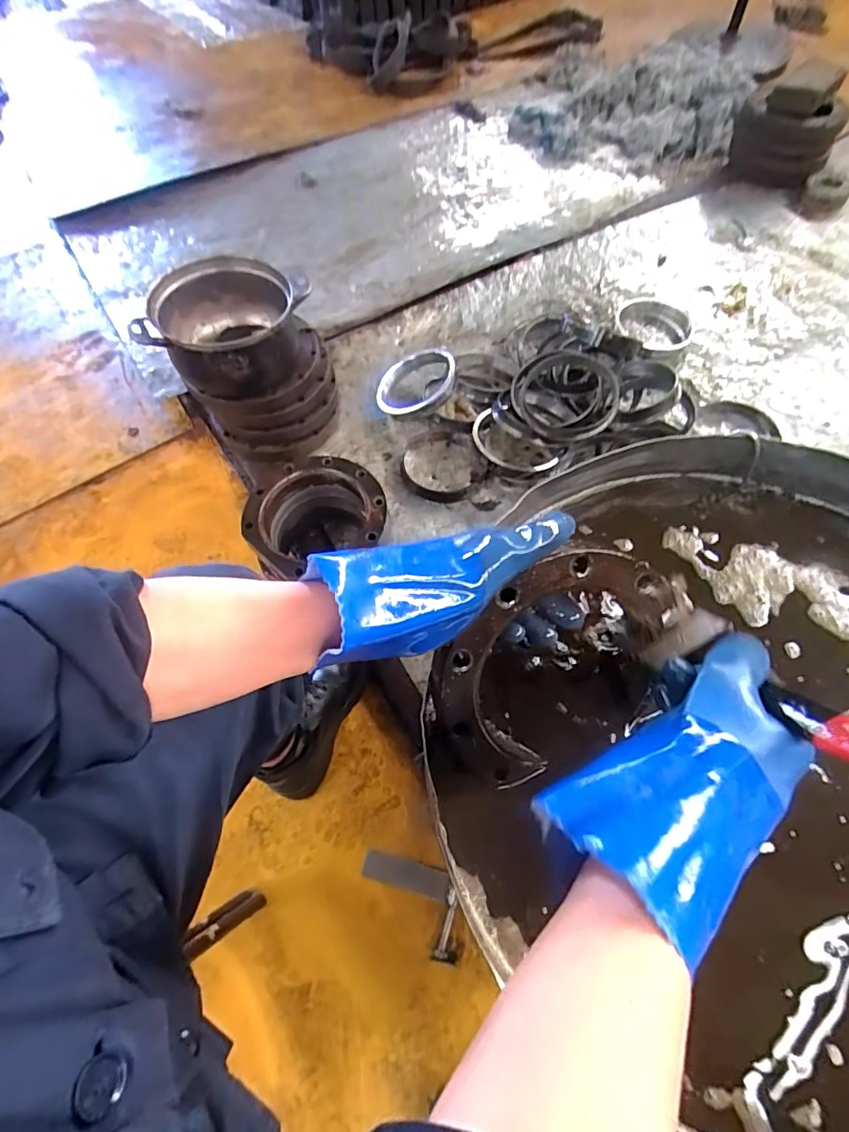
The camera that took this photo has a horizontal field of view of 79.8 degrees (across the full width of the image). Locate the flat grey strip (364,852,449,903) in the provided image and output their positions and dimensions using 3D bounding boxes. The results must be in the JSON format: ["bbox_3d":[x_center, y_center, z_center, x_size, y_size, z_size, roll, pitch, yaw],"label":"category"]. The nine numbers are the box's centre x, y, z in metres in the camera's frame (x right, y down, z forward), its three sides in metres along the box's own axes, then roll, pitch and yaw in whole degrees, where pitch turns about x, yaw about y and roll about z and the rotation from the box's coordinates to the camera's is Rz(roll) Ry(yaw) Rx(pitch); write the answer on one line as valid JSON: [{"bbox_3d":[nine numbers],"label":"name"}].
[{"bbox_3d":[-0.025,0.431,0.708,0.122,0.004,0.036,9,73,11],"label":"flat grey strip"}]

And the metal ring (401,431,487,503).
[{"bbox_3d":[0.034,-0.202,1.015,0.159,0.045,0.158,-1,63,2],"label":"metal ring"}]

